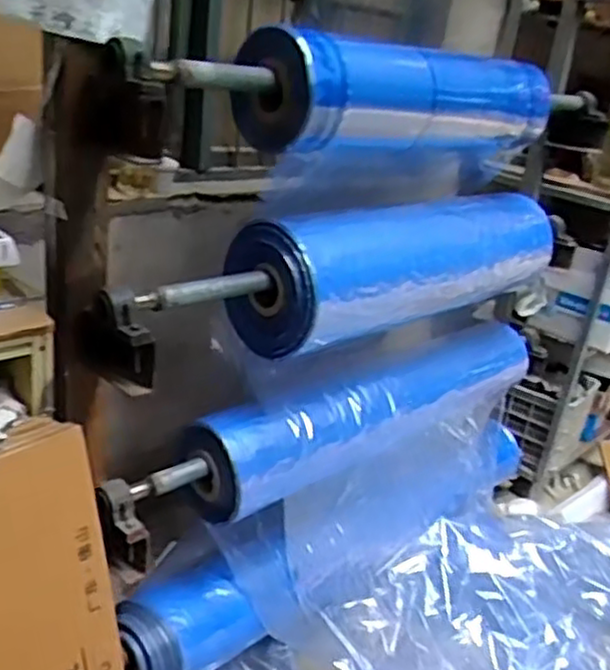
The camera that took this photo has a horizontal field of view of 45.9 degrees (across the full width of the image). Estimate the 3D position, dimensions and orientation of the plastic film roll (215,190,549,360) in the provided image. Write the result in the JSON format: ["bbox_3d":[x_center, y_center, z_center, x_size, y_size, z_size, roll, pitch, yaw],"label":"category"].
[{"bbox_3d":[0.259,-0.182,1.754,0.257,0.250,0.951,25,27,36],"label":"plastic film roll"}]

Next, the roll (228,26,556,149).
[{"bbox_3d":[0.208,-0.502,1.521,0.895,0.190,0.209,-14,30,-43],"label":"roll"}]

